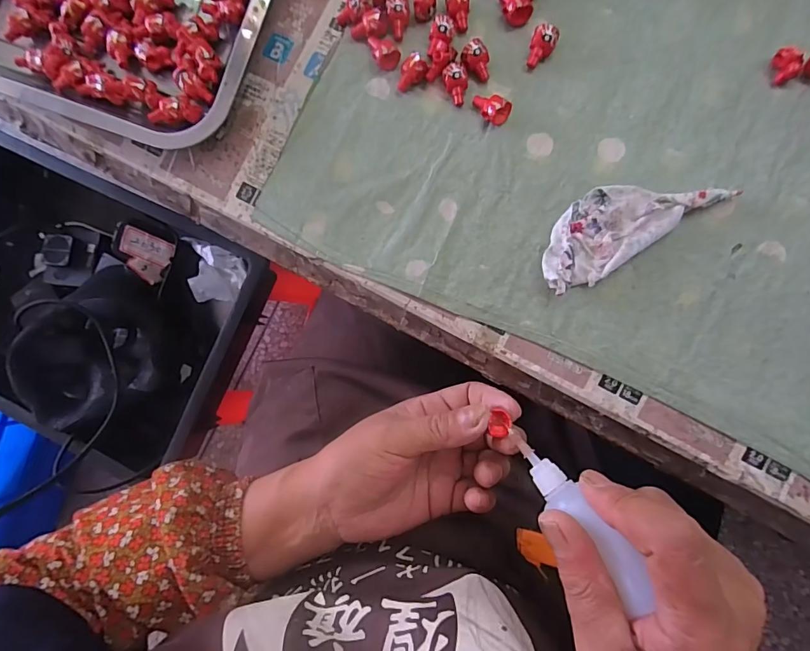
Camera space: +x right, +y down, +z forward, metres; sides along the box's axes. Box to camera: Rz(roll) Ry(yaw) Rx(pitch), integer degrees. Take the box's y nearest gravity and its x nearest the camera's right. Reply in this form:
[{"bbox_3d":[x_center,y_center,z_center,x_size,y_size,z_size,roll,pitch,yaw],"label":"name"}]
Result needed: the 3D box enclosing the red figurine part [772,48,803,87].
[{"bbox_3d":[0.237,-0.162,0.274,0.011,0.011,0.019,-7,86,7],"label":"red figurine part"}]

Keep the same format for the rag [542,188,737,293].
[{"bbox_3d":[0.137,-0.067,0.283,0.118,0.016,0.050,-35,83,4],"label":"rag"}]

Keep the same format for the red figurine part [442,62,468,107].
[{"bbox_3d":[0.035,-0.166,0.301,0.016,0.015,0.026,-7,86,7],"label":"red figurine part"}]

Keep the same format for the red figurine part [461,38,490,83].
[{"bbox_3d":[0.048,-0.182,0.300,0.018,0.014,0.025,0,87,7],"label":"red figurine part"}]

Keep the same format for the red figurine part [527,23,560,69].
[{"bbox_3d":[0.093,-0.187,0.296,0.016,0.013,0.024,18,89,8],"label":"red figurine part"}]

